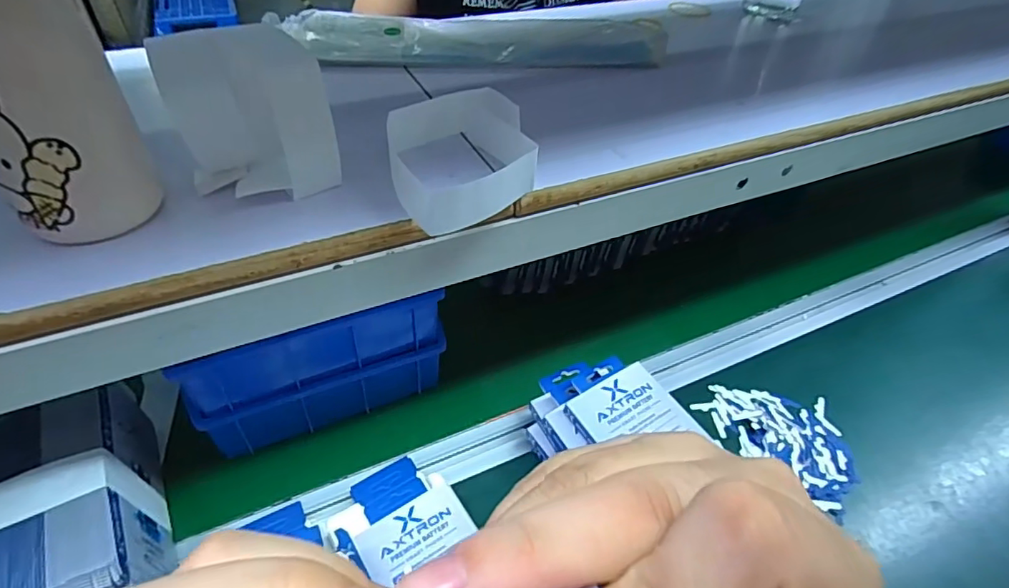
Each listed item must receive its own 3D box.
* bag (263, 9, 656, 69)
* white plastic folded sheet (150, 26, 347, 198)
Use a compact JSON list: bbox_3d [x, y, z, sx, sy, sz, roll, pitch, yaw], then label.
[{"bbox_3d":[-0.020,-0.223,0.480,0.322,0.031,0.073,-6,45,-10],"label":"bag"},{"bbox_3d":[-0.129,-0.091,0.284,0.073,0.088,0.032,-12,46,-16],"label":"white plastic folded sheet"}]

